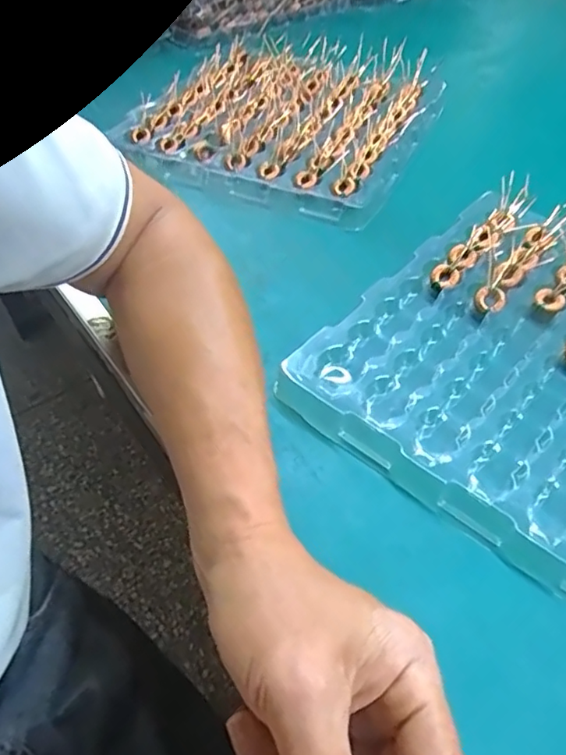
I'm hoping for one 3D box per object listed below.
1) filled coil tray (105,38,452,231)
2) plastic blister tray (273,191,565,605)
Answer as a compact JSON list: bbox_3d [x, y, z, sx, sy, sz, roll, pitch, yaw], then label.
[{"bbox_3d":[0.007,-0.281,0.598,0.284,0.028,0.313,19,54,16],"label":"filled coil tray"},{"bbox_3d":[0.187,-0.001,0.363,0.283,0.019,0.267,35,60,26],"label":"plastic blister tray"}]

